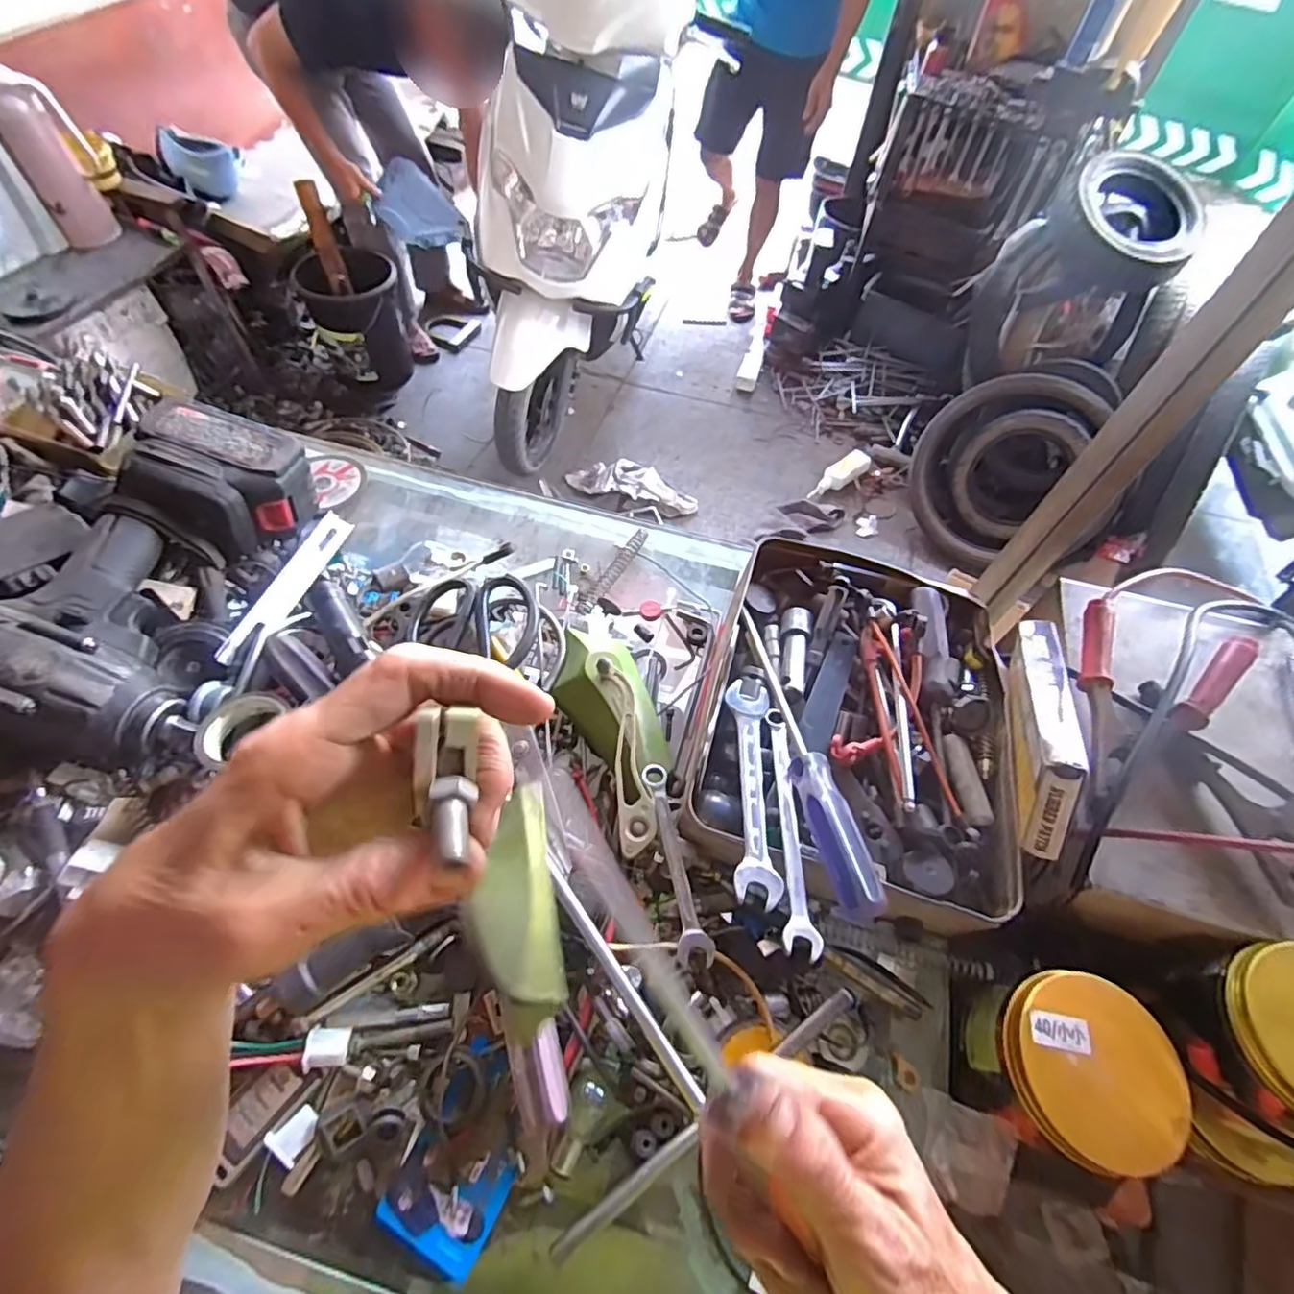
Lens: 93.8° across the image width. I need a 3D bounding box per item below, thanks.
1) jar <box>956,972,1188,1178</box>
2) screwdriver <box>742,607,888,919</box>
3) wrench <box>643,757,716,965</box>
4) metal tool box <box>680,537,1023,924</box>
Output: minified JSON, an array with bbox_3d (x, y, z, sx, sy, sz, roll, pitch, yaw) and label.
[{"bbox_3d":[0.222,0.229,0.334,0.083,0.082,0.079,2,59,-3],"label":"jar"},{"bbox_3d":[0.095,0.058,0.385,0.026,0.021,0.220,-6,45,-7],"label":"screwdriver"},{"bbox_3d":[0.016,0.126,0.361,0.018,0.009,0.115,-10,60,-9],"label":"wrench"},{"bbox_3d":[0.143,0.045,0.409,0.198,0.066,0.267,16,59,6],"label":"metal tool box"}]

